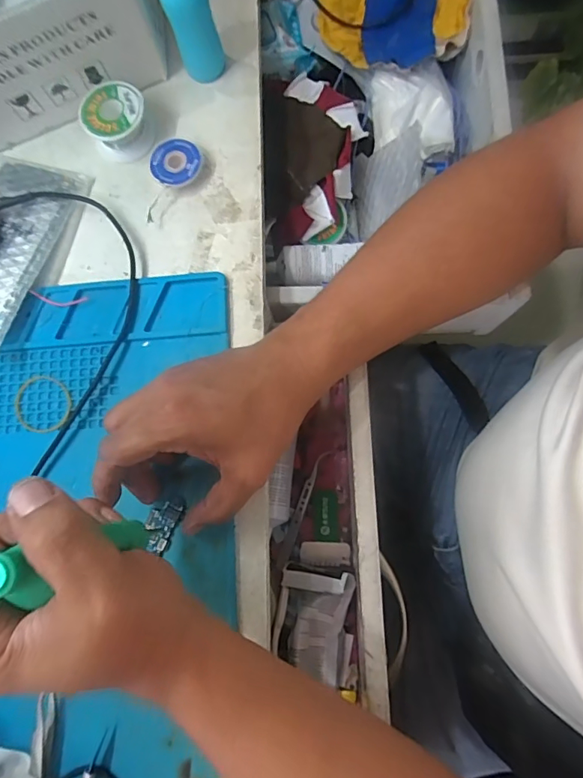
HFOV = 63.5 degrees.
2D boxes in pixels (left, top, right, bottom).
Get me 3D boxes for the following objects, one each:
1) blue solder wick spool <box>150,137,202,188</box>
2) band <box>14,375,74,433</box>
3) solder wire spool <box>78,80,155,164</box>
[{"bbox_3d":[-0.095,-0.185,0.391,0.041,0.014,0.041,-1,78,4],"label":"blue solder wick spool"},{"bbox_3d":[-0.191,0.012,0.361,0.049,0.004,0.043,28,82,9],"label":"band"},{"bbox_3d":[-0.144,-0.222,0.390,0.051,0.027,0.052,-1,78,4],"label":"solder wire spool"}]

